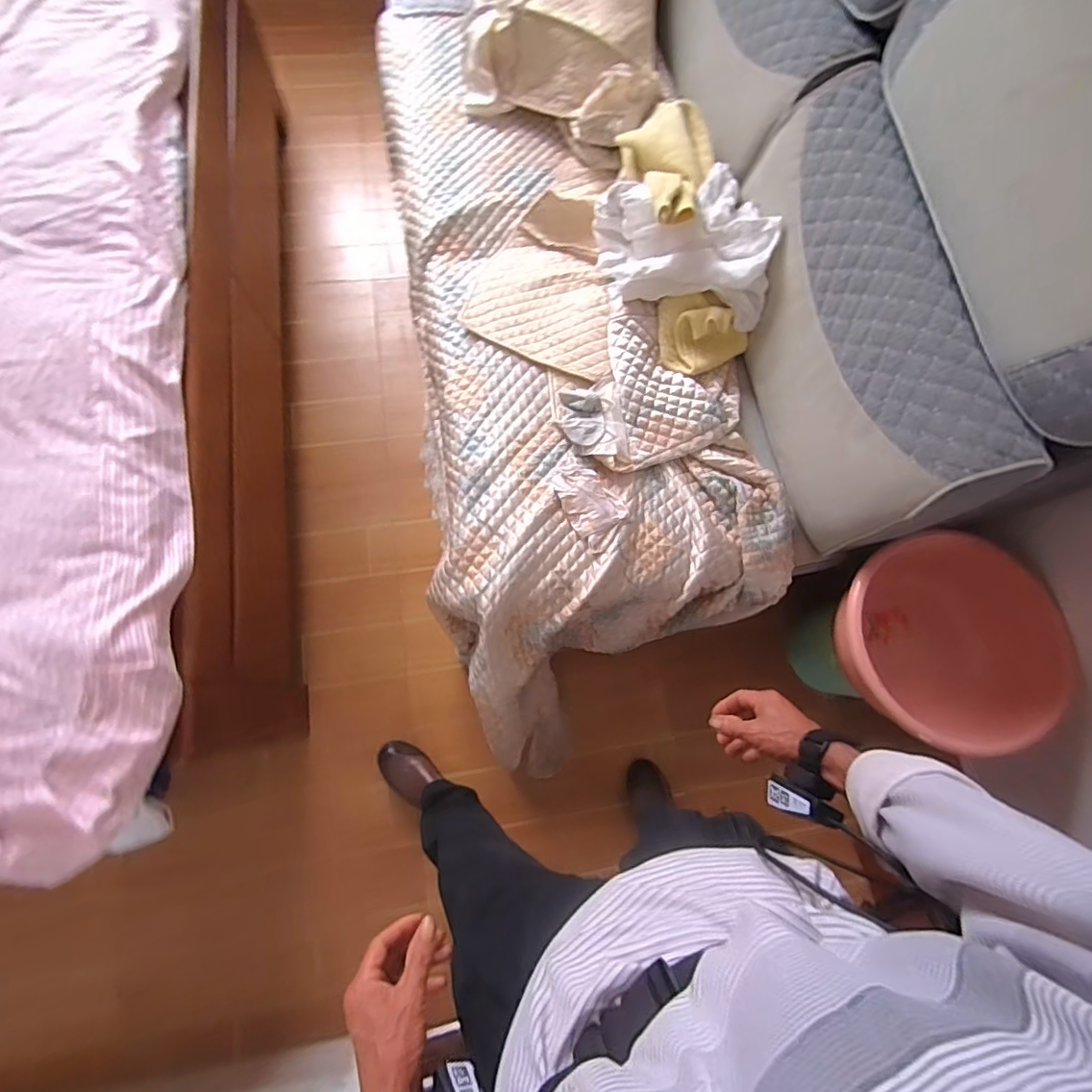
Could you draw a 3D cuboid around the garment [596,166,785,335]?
[{"bbox_3d":[0.262,-0.565,1.036,0.275,0.124,0.290,-11,77,-7],"label":"garment"}]

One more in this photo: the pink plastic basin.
[{"bbox_3d":[0.706,0.180,1.009,0.328,0.191,0.365,-15,77,-8],"label":"pink plastic basin"}]

